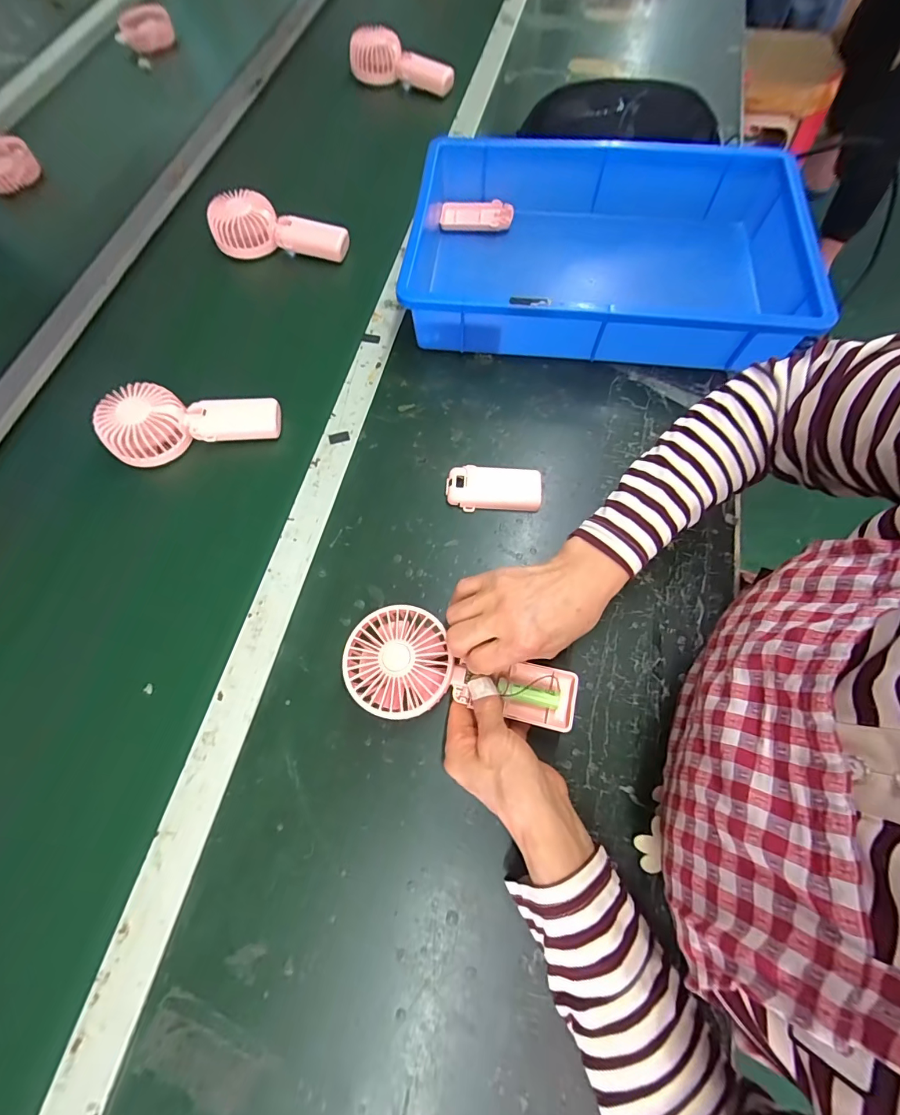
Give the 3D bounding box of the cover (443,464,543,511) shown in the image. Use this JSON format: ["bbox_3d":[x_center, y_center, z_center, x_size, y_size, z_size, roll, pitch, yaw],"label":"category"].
[{"bbox_3d":[0.044,-0.071,0.453,0.094,0.014,0.047,-1,69,2],"label":"cover"}]

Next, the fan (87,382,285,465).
[{"bbox_3d":[-0.282,-0.157,0.485,0.178,0.044,0.080,-12,69,-2],"label":"fan"}]

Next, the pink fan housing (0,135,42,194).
[{"bbox_3d":[-0.686,-0.601,0.688,0.094,0.044,0.072,-41,73,-11],"label":"pink fan housing"}]

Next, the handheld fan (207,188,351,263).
[{"bbox_3d":[-0.232,-0.453,0.614,0.184,0.073,0.039,3,29,-2],"label":"handheld fan"}]

